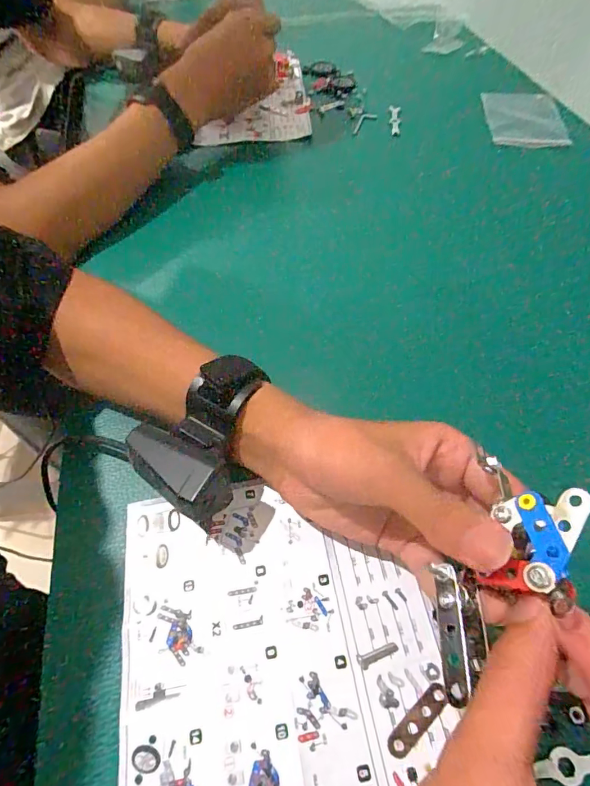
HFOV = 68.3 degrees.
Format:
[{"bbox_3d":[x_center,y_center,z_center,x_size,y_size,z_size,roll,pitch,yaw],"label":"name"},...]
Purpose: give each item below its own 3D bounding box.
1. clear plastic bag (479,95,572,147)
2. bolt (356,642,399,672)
[{"bbox_3d":[0.285,-0.345,0.546,0.089,0.007,0.126,4,58,4],"label":"clear plastic bag"},{"bbox_3d":[0.043,0.136,0.226,0.022,0.004,0.007,-19,59,-11],"label":"bolt"}]

